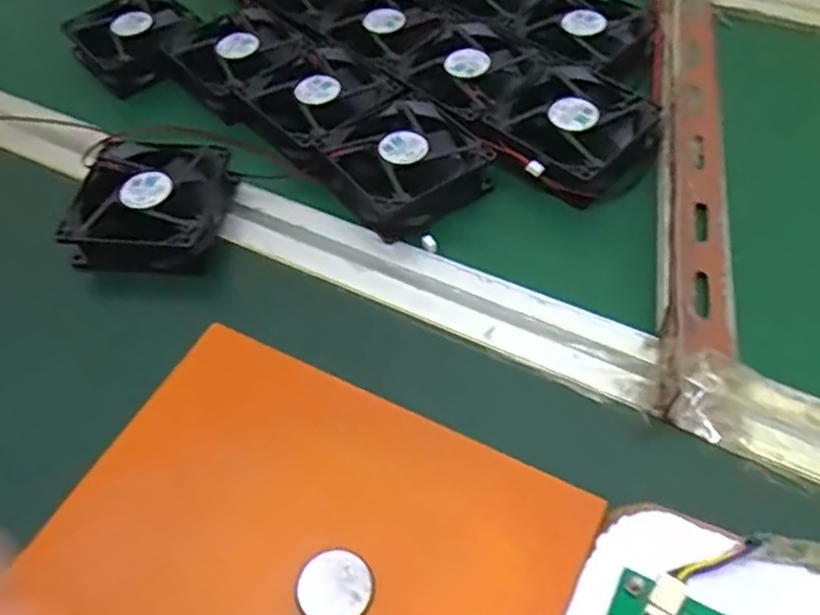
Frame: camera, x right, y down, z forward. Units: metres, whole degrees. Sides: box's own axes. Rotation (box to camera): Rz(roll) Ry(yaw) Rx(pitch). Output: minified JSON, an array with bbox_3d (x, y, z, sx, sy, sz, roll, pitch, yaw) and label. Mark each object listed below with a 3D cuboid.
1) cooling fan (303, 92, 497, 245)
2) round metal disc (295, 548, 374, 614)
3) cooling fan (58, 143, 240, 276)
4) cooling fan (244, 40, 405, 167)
[{"bbox_3d":[-0.005,-0.087,0.426,0.083,0.029,0.085,-27,56,-20],"label":"cooling fan"},{"bbox_3d":[-0.029,0.107,0.272,0.029,0.004,0.028,0,51,0],"label":"round metal disc"},{"bbox_3d":[-0.151,-0.063,0.415,0.082,0.030,0.083,6,51,5],"label":"cooling fan"},{"bbox_3d":[-0.058,-0.133,0.460,0.076,0.022,0.086,32,58,24],"label":"cooling fan"}]

